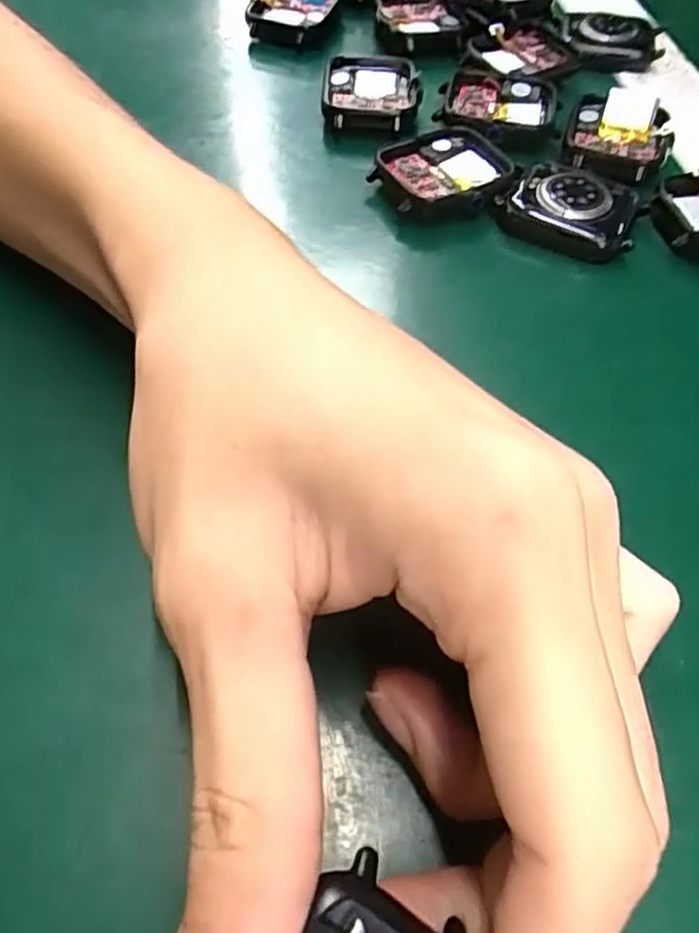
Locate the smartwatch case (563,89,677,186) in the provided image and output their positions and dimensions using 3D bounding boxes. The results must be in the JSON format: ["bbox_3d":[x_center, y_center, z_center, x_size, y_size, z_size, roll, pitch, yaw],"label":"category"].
[{"bbox_3d":[0.101,-0.125,0.253,0.037,0.007,0.048,15,56,7],"label":"smartwatch case"}]

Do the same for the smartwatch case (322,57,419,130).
[{"bbox_3d":[0.008,-0.148,0.268,0.036,0.009,0.042,5,55,0],"label":"smartwatch case"}]

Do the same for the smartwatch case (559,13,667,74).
[{"bbox_3d":[0.116,-0.188,0.300,0.042,0.009,0.038,8,55,2],"label":"smartwatch case"}]

